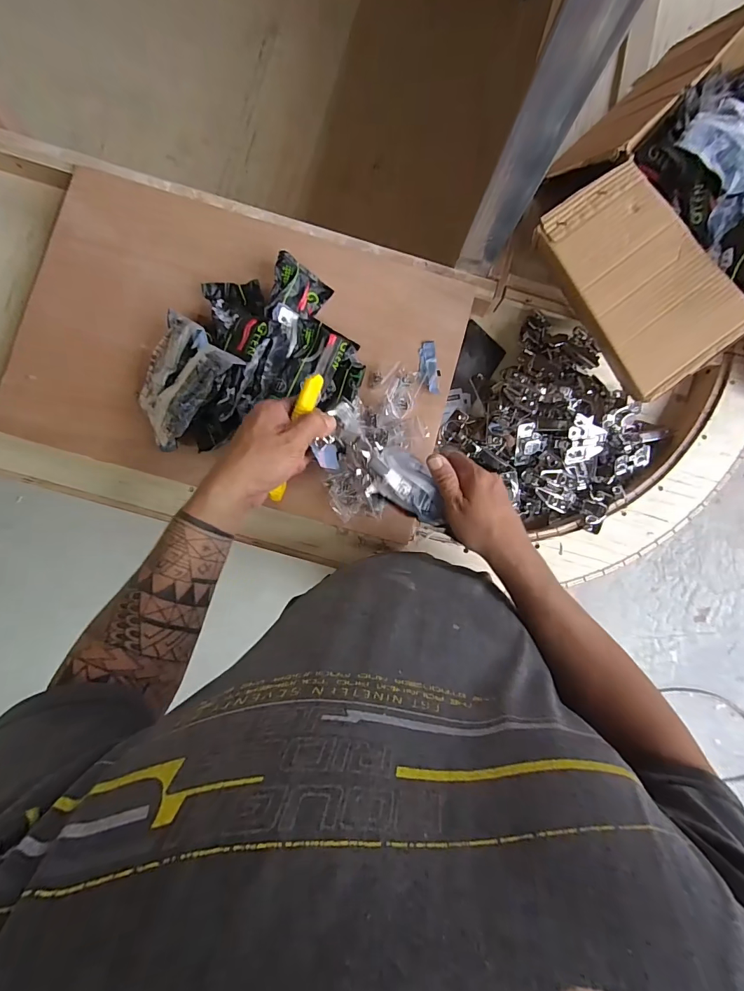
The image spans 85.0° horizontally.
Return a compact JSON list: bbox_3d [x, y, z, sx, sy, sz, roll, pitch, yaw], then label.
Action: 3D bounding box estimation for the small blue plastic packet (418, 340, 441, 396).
[{"bbox_3d":[0.077,-0.178,0.562,0.026,0.006,0.076,-4,80,0],"label":"small blue plastic packet"}]

